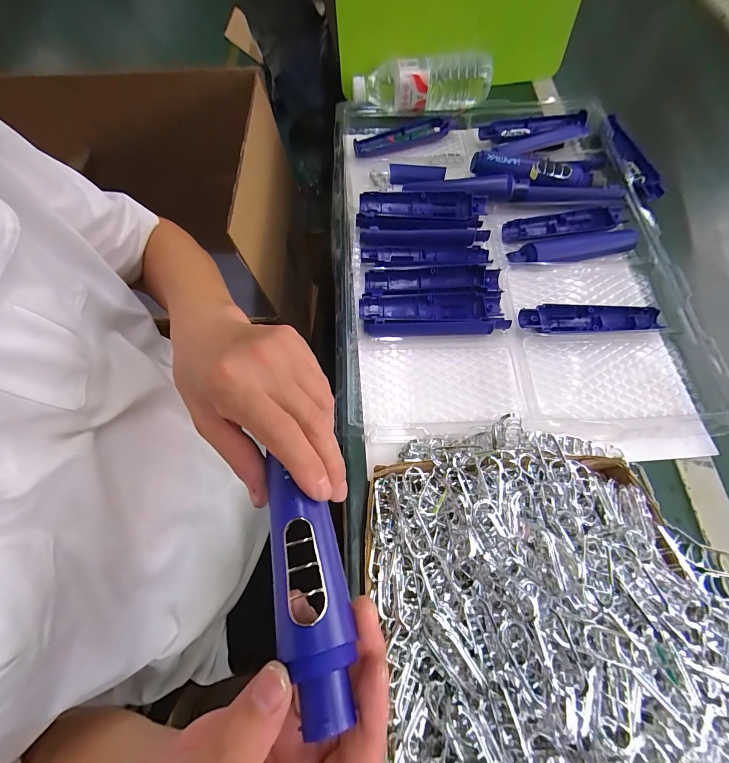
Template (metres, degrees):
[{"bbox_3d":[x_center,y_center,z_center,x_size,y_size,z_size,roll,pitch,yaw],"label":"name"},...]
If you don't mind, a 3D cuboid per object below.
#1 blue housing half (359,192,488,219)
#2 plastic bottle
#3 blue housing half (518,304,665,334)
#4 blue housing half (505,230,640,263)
[{"bbox_3d":[0.077,-0.240,0.459,0.165,0.016,0.033,1,67,2],"label":"blue housing half"},{"bbox_3d":[0.096,-0.484,0.562,0.229,0.053,0.079,-2,67,0],"label":"plastic bottle"},{"bbox_3d":[0.266,-0.075,0.407,0.161,0.015,0.036,1,67,2],"label":"blue housing half"},{"bbox_3d":[0.277,-0.178,0.450,0.166,0.014,0.035,-8,67,-2],"label":"blue housing half"}]

